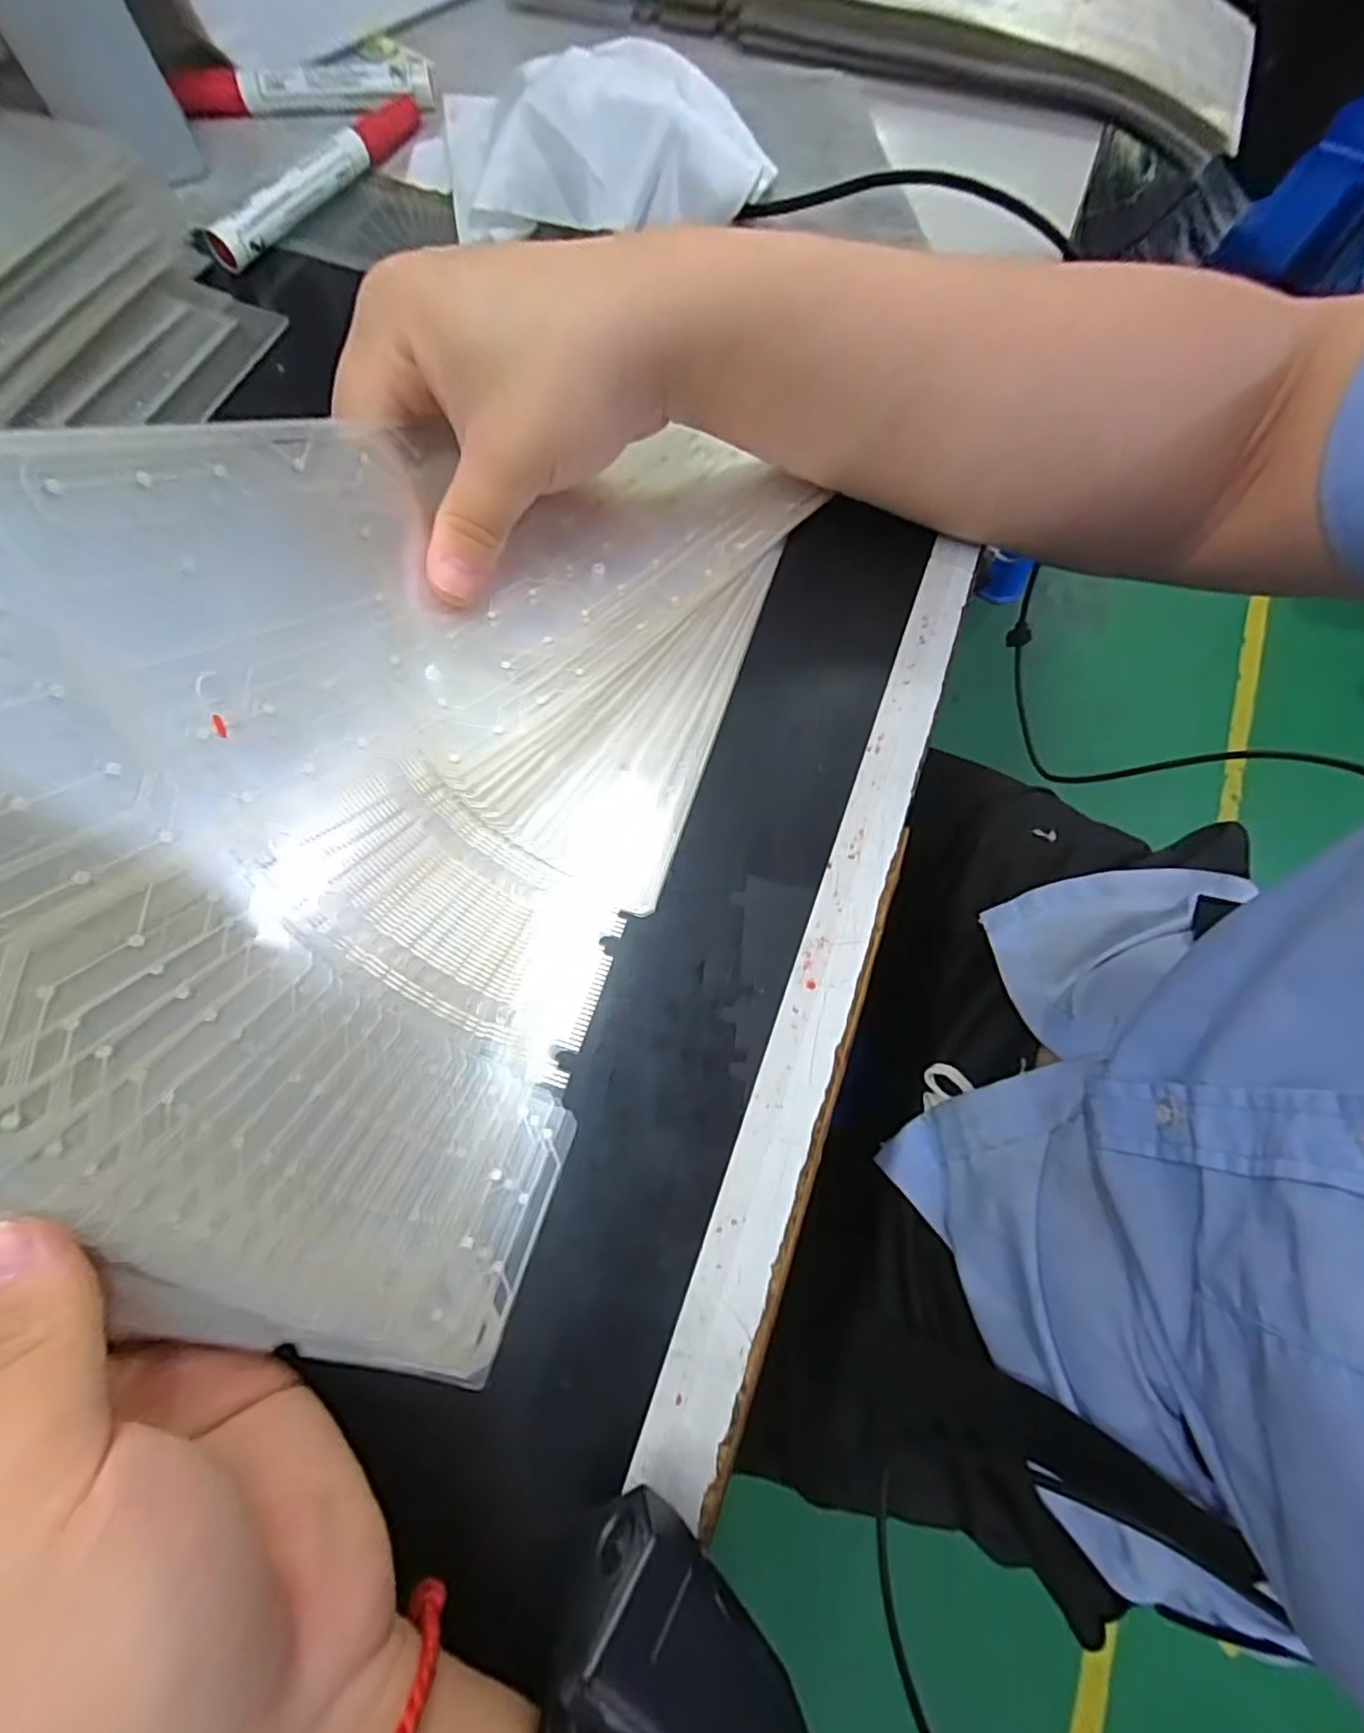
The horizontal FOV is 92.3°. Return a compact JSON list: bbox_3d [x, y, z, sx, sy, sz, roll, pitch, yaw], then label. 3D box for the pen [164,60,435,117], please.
[{"bbox_3d":[-0.198,-0.408,0.340,0.133,0.016,0.016,-4,72,-3],"label":"pen"}]

